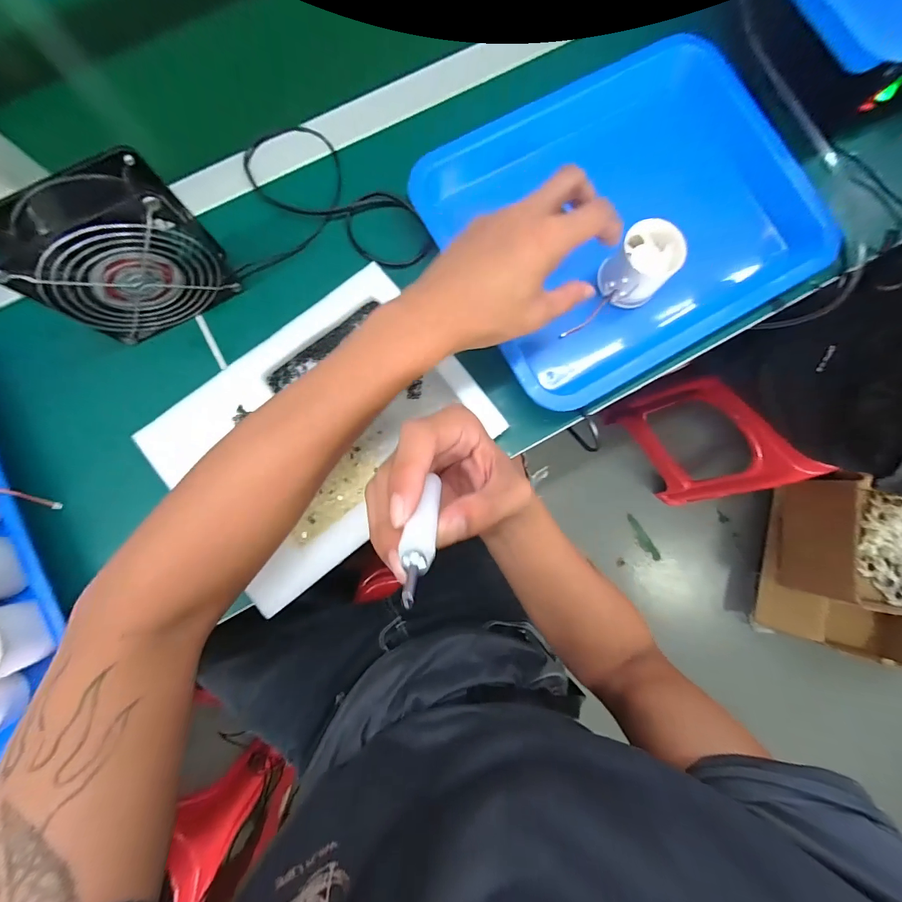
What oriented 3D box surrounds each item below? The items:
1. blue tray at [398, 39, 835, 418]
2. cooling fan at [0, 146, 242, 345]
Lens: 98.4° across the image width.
[{"bbox_3d":[0.160,-0.217,0.366,0.330,0.046,0.267,-30,85,-4],"label":"blue tray"},{"bbox_3d":[-0.250,-0.147,0.303,0.114,0.118,0.046,-32,85,-4],"label":"cooling fan"}]

